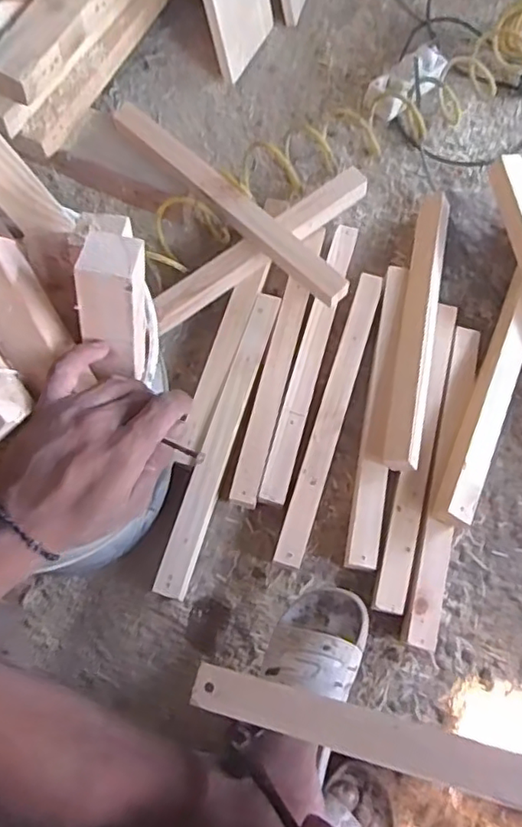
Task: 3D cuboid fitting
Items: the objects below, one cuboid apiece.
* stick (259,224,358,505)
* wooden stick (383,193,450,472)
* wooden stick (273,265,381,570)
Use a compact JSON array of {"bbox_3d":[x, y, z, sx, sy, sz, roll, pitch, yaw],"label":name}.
[{"bbox_3d":[0.072,-0.081,0.864,0.033,0.037,0.431,15,70,5],"label":"stick"},{"bbox_3d":[0.219,-0.124,0.842,0.046,0.026,0.417,12,69,4],"label":"wooden stick"},{"bbox_3d":[0.098,-0.001,0.838,0.035,0.035,0.425,17,70,6],"label":"wooden stick"}]

